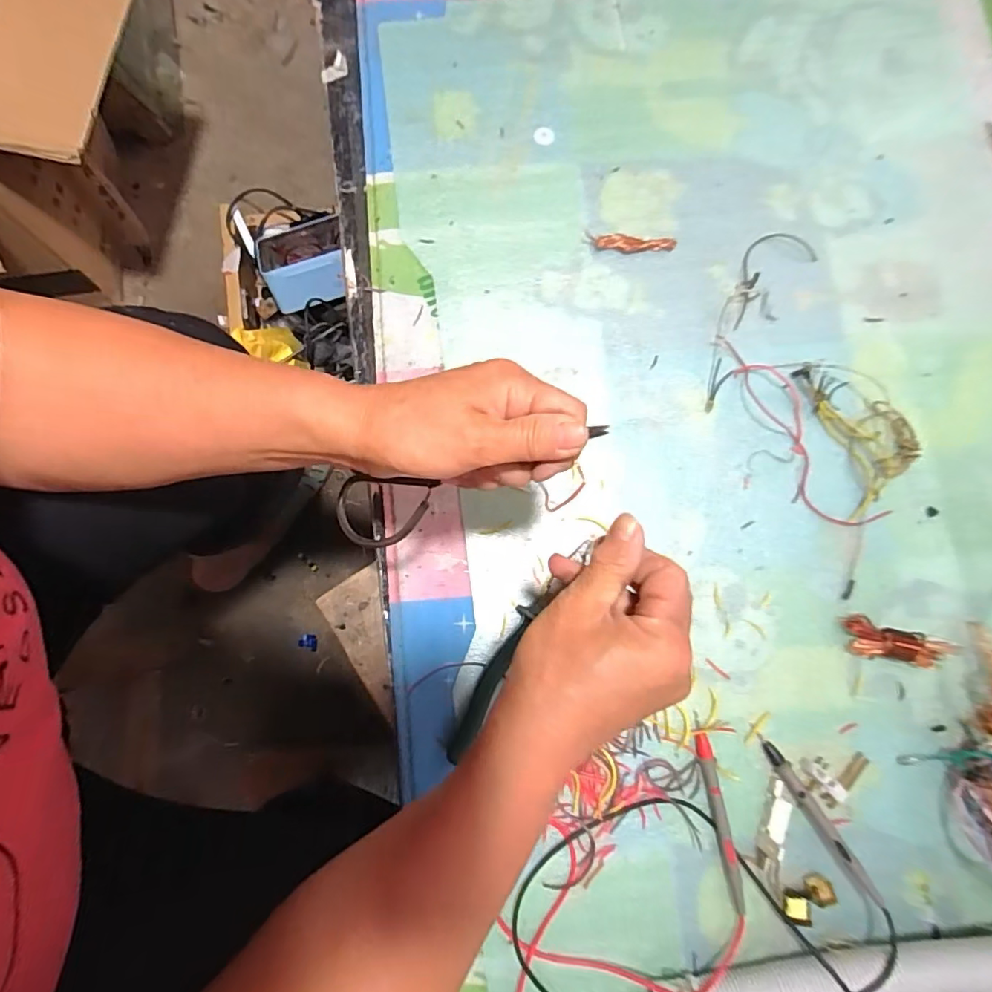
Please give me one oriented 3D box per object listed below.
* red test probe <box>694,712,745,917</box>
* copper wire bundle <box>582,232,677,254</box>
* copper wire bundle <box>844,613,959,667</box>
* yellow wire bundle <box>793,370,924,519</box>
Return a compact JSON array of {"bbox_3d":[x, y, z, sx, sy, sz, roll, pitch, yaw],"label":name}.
[{"bbox_3d":[0.171,0.242,0.409,0.012,0.015,0.134,-8,80,-3],"label":"red test probe"},{"bbox_3d":[0.125,-0.237,0.502,0.085,0.007,0.016,8,80,0],"label":"copper wire bundle"},{"bbox_3d":[0.327,0.121,0.435,0.080,0.022,0.030,11,80,14],"label":"copper wire bundle"},{"bbox_3d":[0.325,-0.054,0.469,0.080,0.013,0.137,-11,80,-3],"label":"yellow wire bundle"}]

